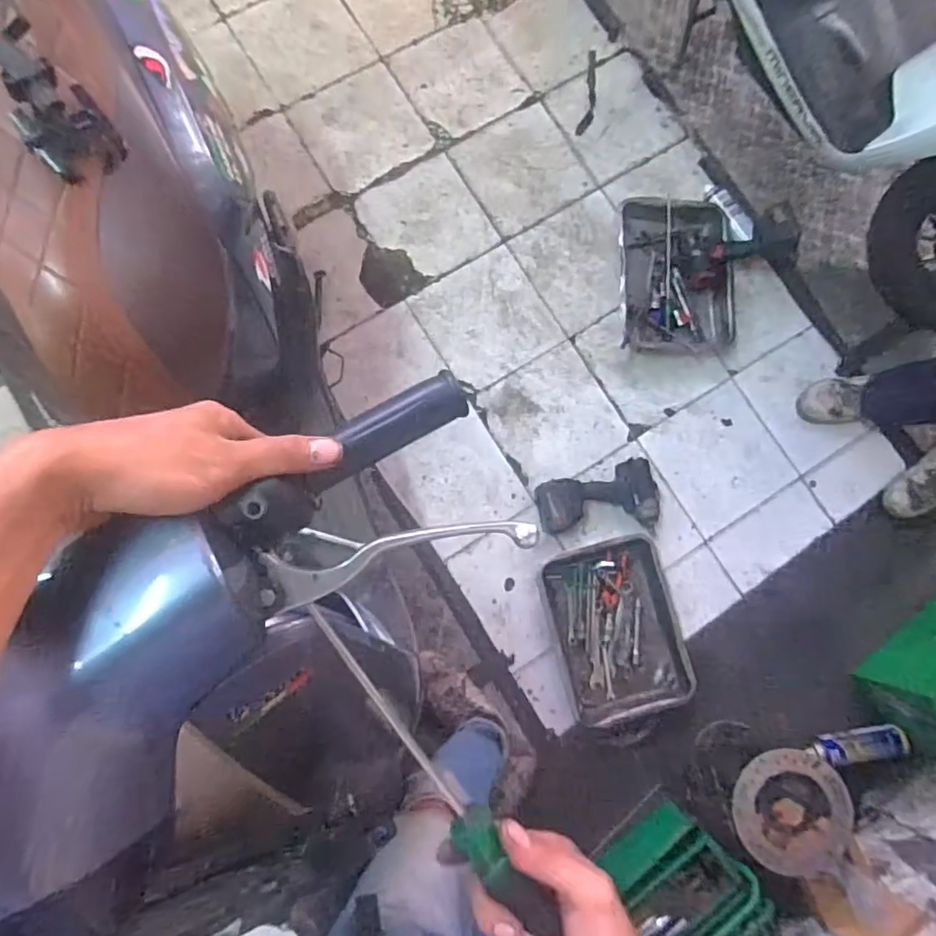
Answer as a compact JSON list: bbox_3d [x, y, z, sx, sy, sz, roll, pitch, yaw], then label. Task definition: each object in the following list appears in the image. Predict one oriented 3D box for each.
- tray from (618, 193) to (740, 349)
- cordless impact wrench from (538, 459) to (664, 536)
[{"bbox_3d":[0.519,-0.485,1.474,0.300,0.071,0.390,-4,81,-5],"label":"tray"},{"bbox_3d":[0.311,0.076,1.375,0.293,0.077,0.161,-11,82,-6],"label":"cordless impact wrench"}]

